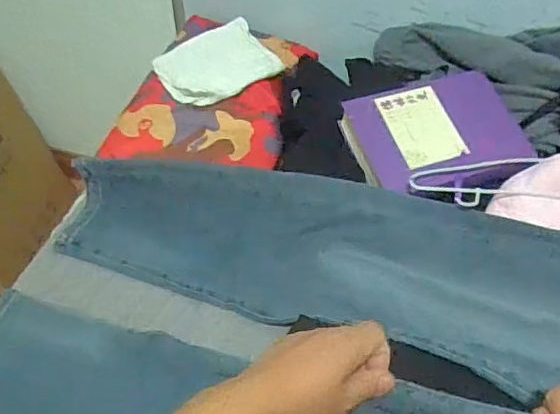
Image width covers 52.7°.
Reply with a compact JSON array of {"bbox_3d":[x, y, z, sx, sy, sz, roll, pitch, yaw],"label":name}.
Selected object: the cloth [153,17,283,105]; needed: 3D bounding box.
[{"bbox_3d":[-0.080,-0.187,0.753,0.160,0.044,0.114,-26,52,-23],"label":"cloth"}]

